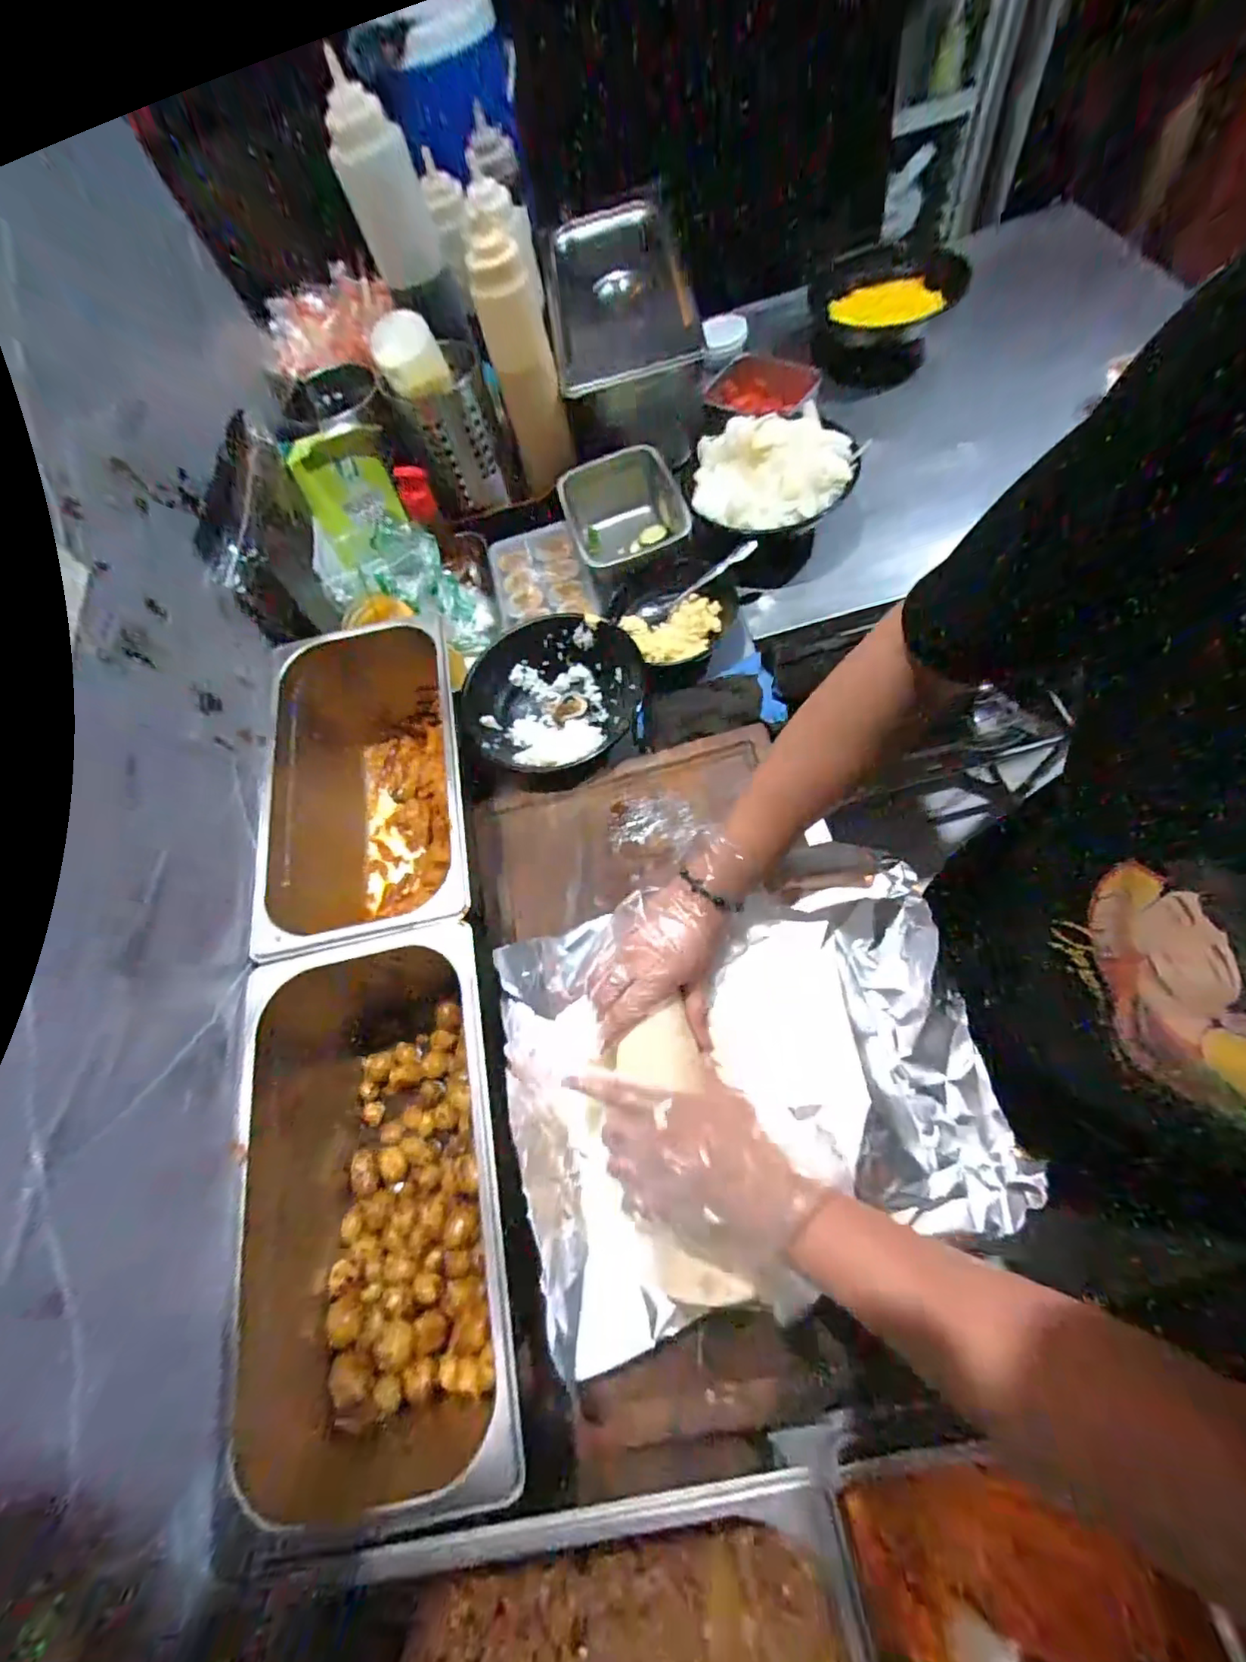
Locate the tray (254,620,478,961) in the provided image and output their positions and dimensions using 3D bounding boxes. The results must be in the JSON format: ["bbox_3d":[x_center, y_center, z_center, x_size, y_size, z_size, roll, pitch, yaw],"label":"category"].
[{"bbox_3d":[-0.234,-0.029,0.584,0.201,0.158,0.327,-13,64,4],"label":"tray"}]

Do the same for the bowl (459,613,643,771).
[{"bbox_3d":[-0.076,-0.139,0.647,0.190,0.053,0.190,-4,65,9],"label":"bowl"}]

